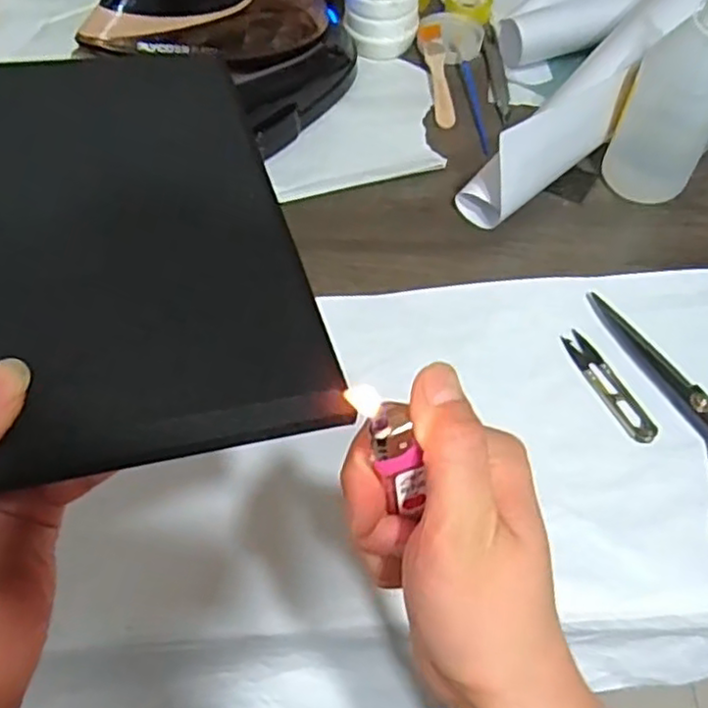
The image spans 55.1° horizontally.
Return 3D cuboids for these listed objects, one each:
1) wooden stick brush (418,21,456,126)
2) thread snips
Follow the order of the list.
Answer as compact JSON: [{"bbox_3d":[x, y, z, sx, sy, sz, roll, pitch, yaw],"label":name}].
[{"bbox_3d":[0.086,-0.288,0.697,0.023,0.012,0.143,-3,58,-2],"label":"wooden stick brush"},{"bbox_3d":[0.192,0.023,0.515,0.020,0.006,0.102,-21,61,-13],"label":"thread snips"}]

